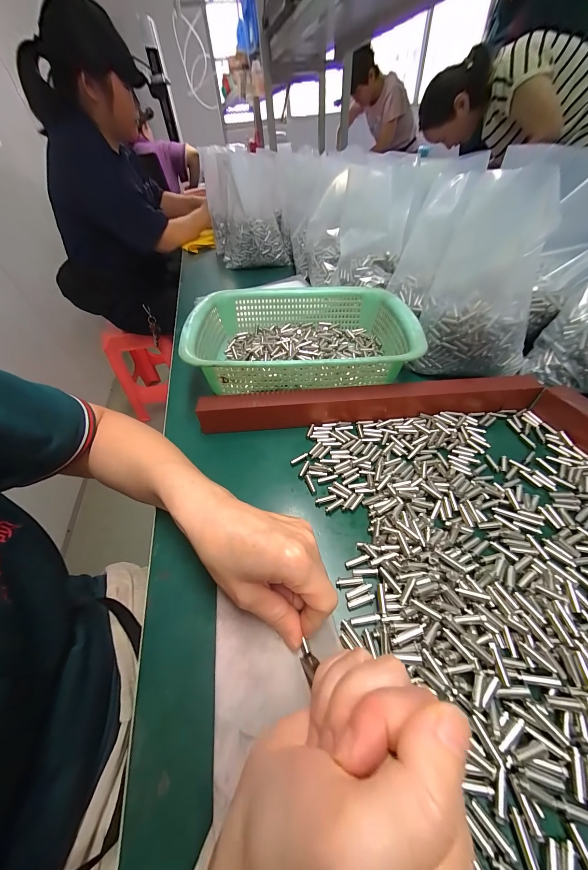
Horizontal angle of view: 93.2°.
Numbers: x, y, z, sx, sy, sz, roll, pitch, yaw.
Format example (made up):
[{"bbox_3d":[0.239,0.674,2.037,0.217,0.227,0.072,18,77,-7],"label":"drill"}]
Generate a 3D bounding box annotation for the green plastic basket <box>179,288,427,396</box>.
[{"bbox_3d":[0.011,-0.141,0.401,0.289,0.075,0.223,-3,46,2],"label":"green plastic basket"}]

